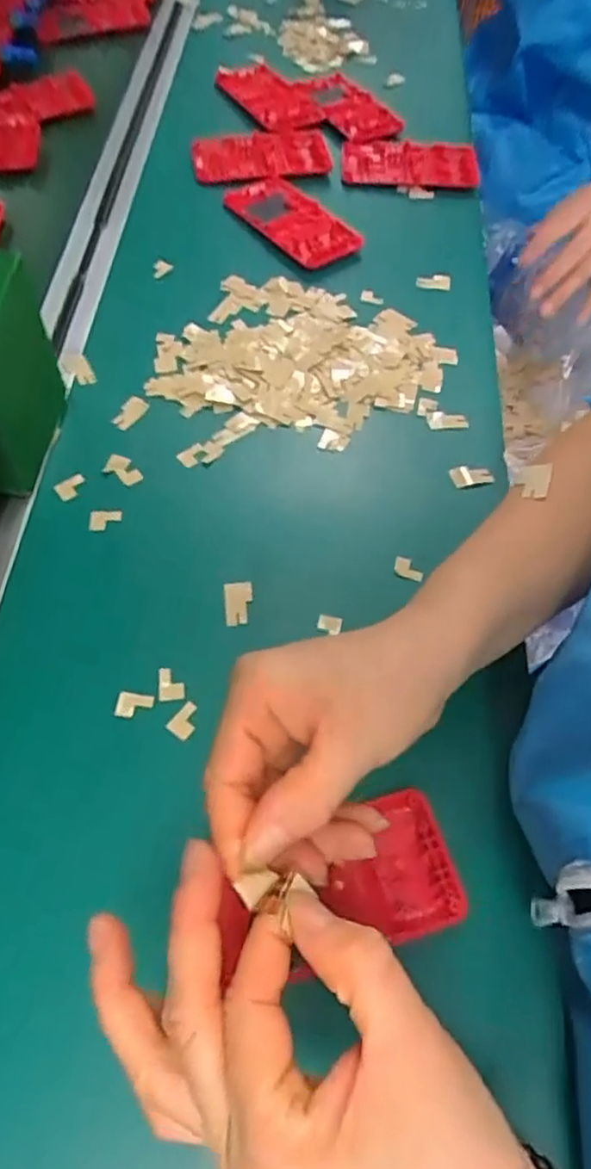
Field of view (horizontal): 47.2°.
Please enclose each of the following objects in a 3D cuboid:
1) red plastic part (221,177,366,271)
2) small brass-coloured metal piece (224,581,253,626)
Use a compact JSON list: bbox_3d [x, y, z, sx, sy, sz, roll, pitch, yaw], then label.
[{"bbox_3d":[-0.003,-0.312,0.573,0.059,0.014,0.130,-34,67,-21],"label":"red plastic part"},{"bbox_3d":[-0.033,0.011,0.395,0.016,0.004,0.027,-1,68,-4],"label":"small brass-coloured metal piece"}]

